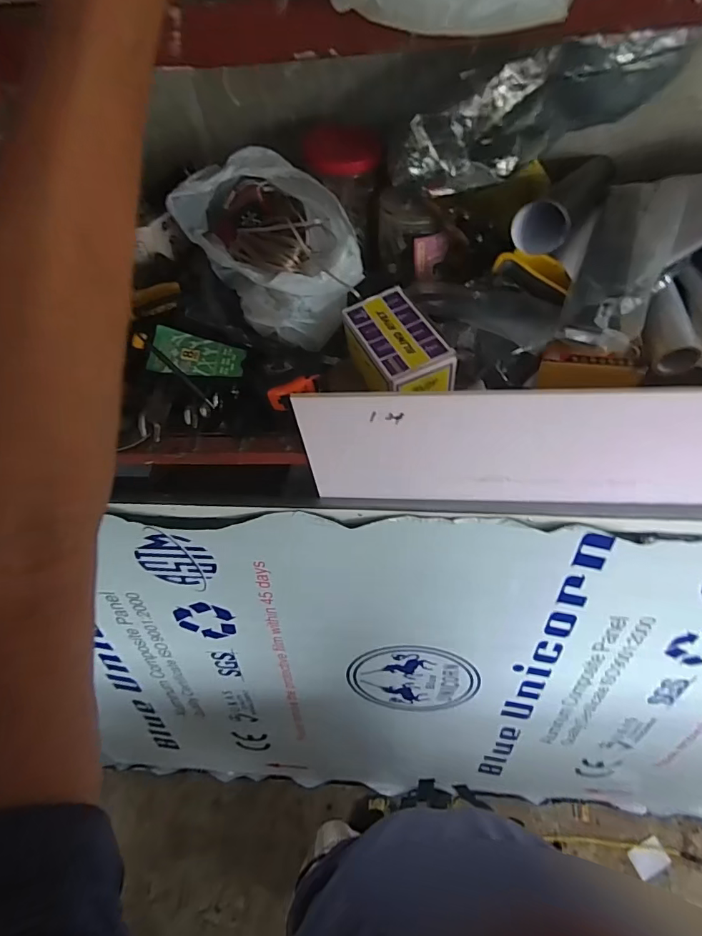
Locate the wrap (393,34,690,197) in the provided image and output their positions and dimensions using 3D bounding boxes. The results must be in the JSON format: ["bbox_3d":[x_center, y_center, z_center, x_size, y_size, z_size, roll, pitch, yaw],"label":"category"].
[{"bbox_3d":[0.207,-0.425,0.550,0.327,0.131,0.093,-12,57,-4],"label":"wrap"}]

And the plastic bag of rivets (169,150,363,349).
[{"bbox_3d":[-0.103,-0.293,0.596,0.151,0.144,0.245,-33,60,-17],"label":"plastic bag of rivets"}]

